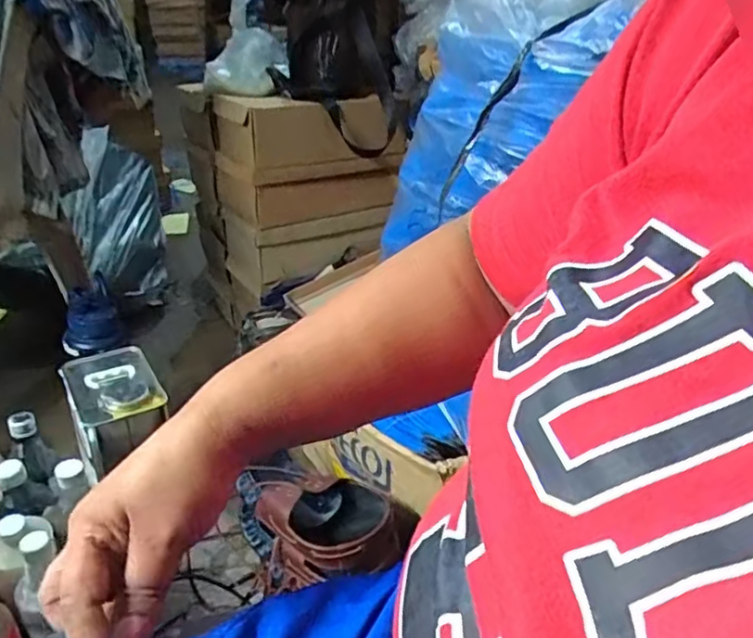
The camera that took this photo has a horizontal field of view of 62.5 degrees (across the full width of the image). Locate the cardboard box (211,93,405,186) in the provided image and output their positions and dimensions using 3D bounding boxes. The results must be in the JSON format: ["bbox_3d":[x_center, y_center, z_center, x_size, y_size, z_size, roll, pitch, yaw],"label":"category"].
[{"bbox_3d":[-0.122,-0.333,1.117,0.314,0.119,0.160,-18,37,-33],"label":"cardboard box"}]

